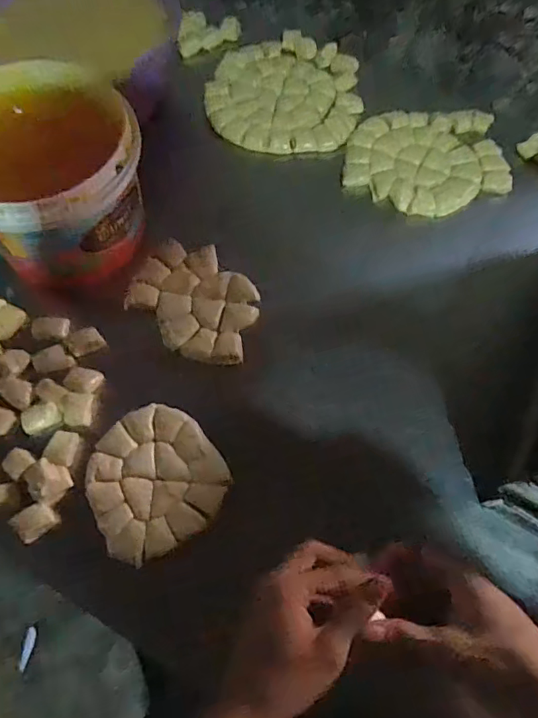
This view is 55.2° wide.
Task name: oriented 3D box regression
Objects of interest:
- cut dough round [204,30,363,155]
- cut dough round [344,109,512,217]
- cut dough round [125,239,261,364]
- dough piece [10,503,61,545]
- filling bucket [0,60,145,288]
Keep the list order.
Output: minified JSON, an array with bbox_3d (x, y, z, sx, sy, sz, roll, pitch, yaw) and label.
[{"bbox_3d":[0.025,-0.431,0.809,0.230,0.033,0.261,2,66,0],"label":"cut dough round"},{"bbox_3d":[0.228,-0.290,0.750,0.227,0.019,0.186,4,66,1],"label":"cut dough round"},{"bbox_3d":[-0.089,-0.075,0.652,0.178,0.015,0.129,39,71,15],"label":"cut dough round"},{"bbox_3d":[-0.248,0.171,0.544,0.039,0.018,0.033,-39,72,-16],"label":"dough piece"},{"bbox_3d":[-0.254,-0.219,0.621,0.203,0.162,0.211,0,66,-1],"label":"filling bucket"}]

